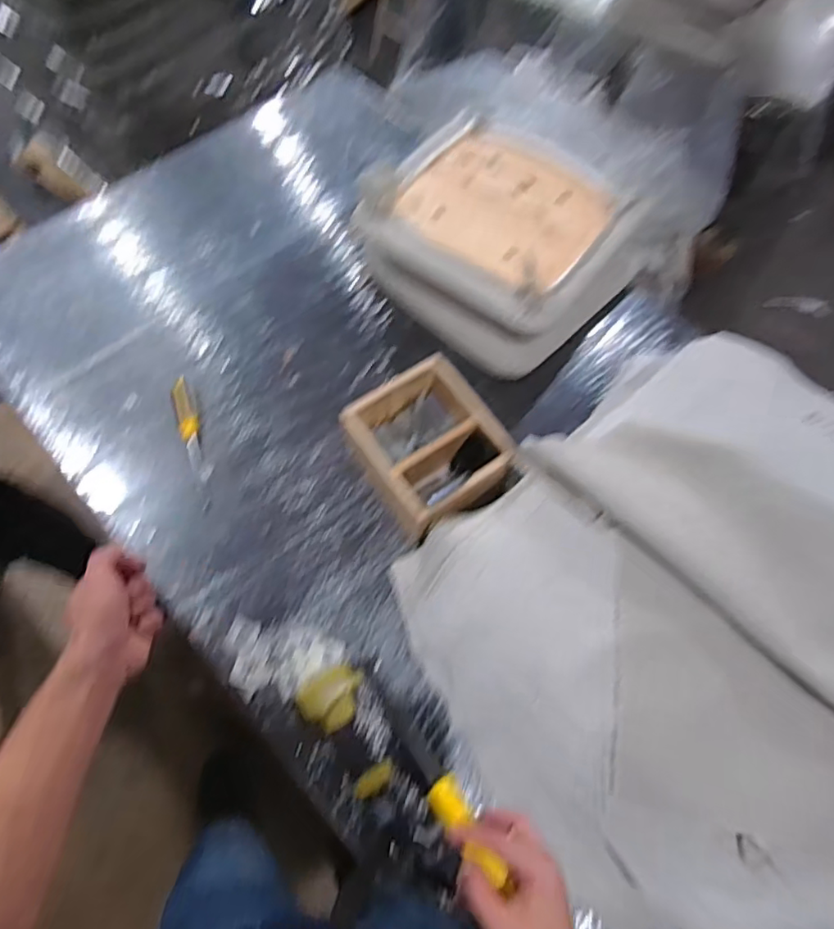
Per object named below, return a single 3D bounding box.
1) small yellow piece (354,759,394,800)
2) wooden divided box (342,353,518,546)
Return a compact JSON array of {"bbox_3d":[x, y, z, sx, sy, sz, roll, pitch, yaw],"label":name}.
[{"bbox_3d":[-0.058,0.433,0.784,0.059,0.021,0.026,-33,71,-16],"label":"small yellow piece"},{"bbox_3d":[0.024,-0.018,0.921,0.201,0.147,0.243,-32,71,-15],"label":"wooden divided box"}]

